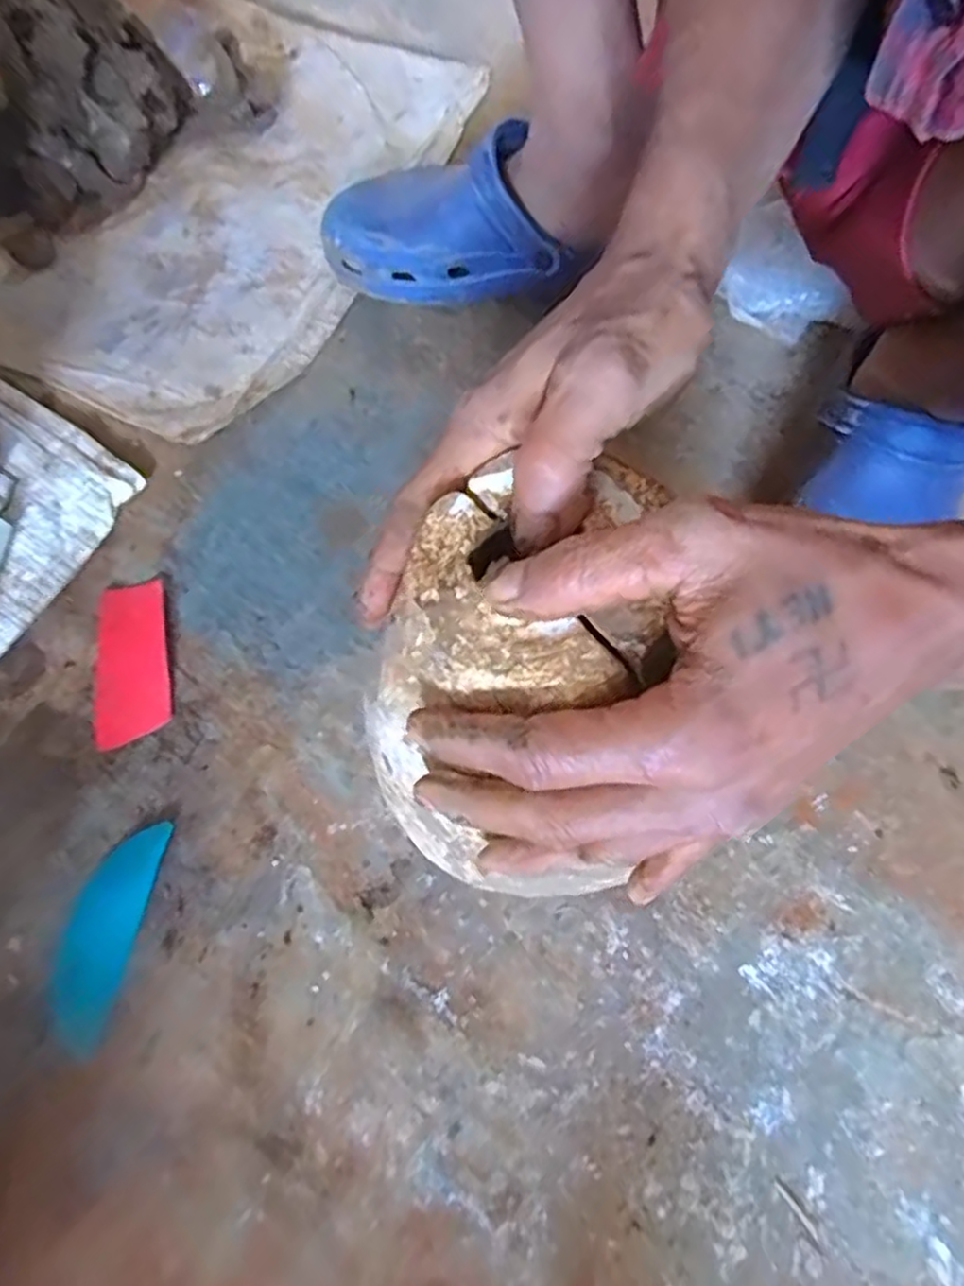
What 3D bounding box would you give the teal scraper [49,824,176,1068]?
[{"bbox_3d":[-0.218,0.163,0.407,0.042,0.006,0.121,12,70,6],"label":"teal scraper"}]

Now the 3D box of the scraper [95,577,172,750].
[{"bbox_3d":[-0.228,0.011,0.463,0.046,0.007,0.108,-11,69,-2],"label":"scraper"}]

